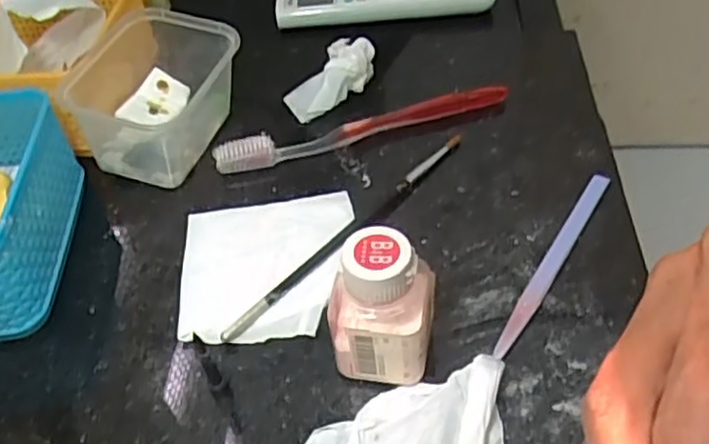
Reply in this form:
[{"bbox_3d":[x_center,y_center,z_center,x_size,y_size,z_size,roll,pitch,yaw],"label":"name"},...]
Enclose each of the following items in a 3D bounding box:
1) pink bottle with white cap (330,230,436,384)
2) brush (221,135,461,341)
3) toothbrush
[{"bbox_3d":[0.012,0.039,0.302,0.041,0.071,0.034,3,47,9],"label":"pink bottle with white cap"},{"bbox_3d":[-0.001,0.002,0.382,0.012,0.008,0.185,31,57,31],"label":"brush"},{"bbox_3d":[0.005,-0.061,0.437,0.187,0.015,0.018,-14,47,-7],"label":"toothbrush"}]

